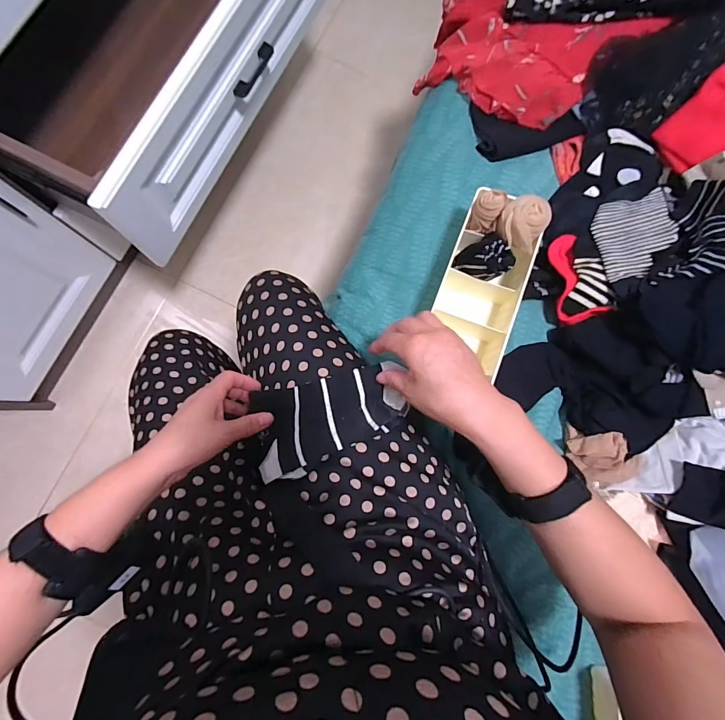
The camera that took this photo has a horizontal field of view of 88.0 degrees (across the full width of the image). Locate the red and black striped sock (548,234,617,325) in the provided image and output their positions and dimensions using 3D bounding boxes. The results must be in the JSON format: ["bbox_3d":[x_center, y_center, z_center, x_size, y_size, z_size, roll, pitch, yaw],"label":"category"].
[{"bbox_3d":[0.273,-0.105,0.481,0.062,0.042,0.118,0,83,-6],"label":"red and black striped sock"}]

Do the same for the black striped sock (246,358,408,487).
[{"bbox_3d":[-0.037,0.067,0.401,0.165,0.033,0.094,-12,70,3],"label":"black striped sock"}]

